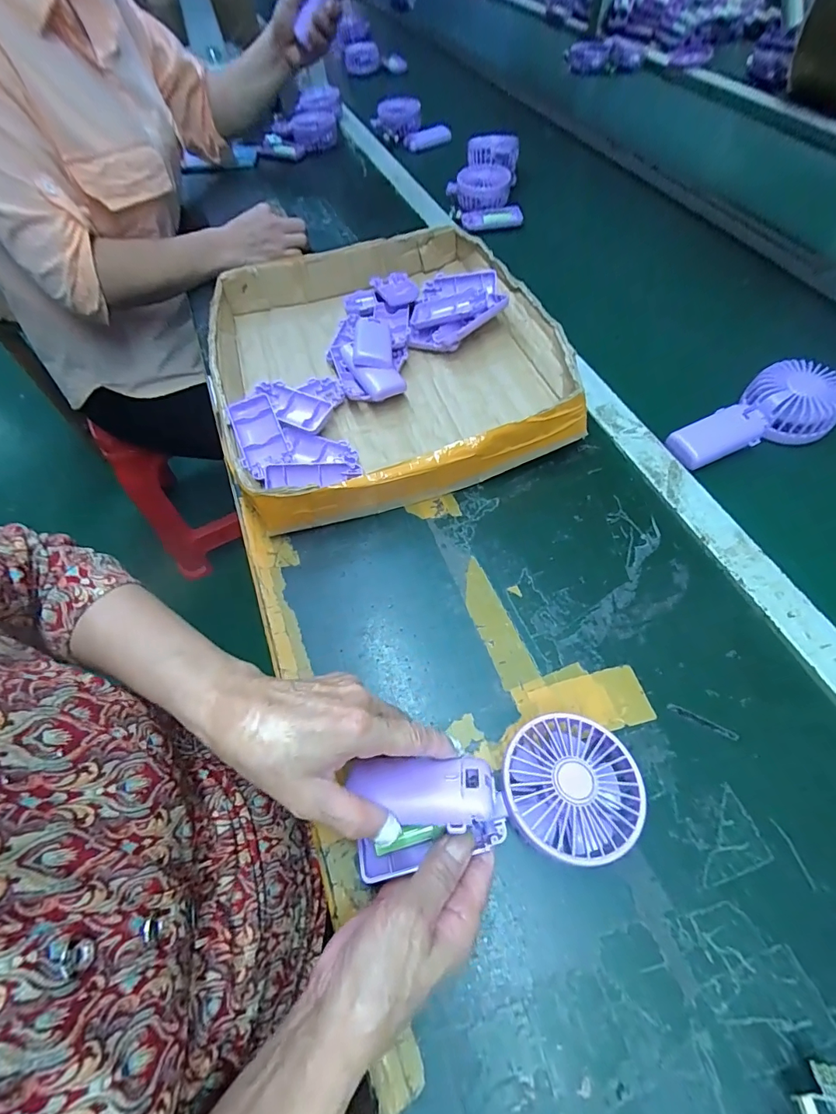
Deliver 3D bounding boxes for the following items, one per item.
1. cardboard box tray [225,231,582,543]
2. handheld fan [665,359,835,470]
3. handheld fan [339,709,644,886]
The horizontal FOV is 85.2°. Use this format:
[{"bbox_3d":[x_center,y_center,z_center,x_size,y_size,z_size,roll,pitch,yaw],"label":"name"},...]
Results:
[{"bbox_3d":[-0.039,-0.240,0.532,0.376,0.064,0.415,-17,60,-7],"label":"cardboard box tray"},{"bbox_3d":[0.351,-0.141,0.463,0.177,0.041,0.087,-27,61,-12],"label":"handheld fan"},{"bbox_3d":[0.050,0.152,0.289,0.176,0.043,0.079,-7,59,-5],"label":"handheld fan"}]

